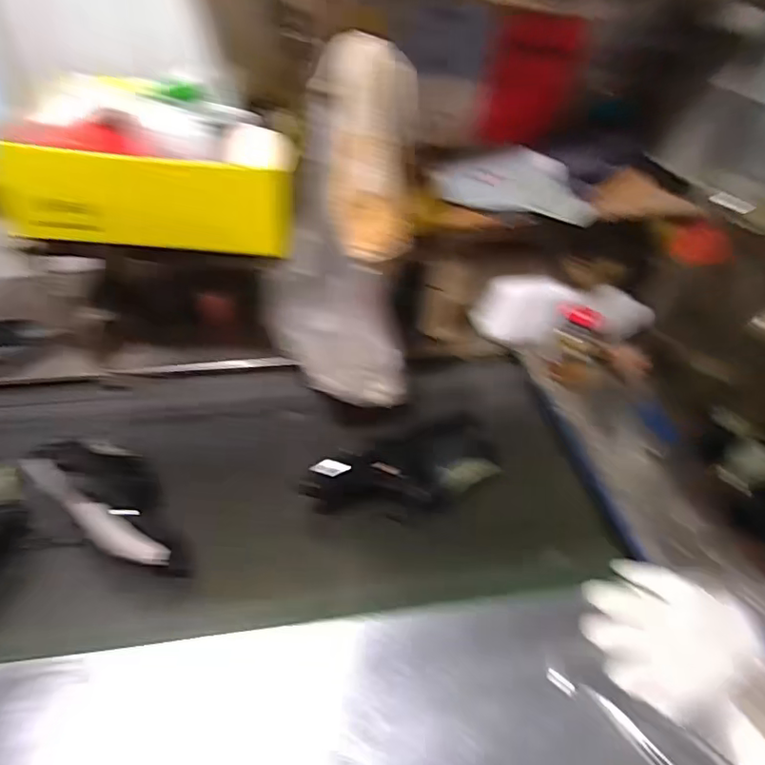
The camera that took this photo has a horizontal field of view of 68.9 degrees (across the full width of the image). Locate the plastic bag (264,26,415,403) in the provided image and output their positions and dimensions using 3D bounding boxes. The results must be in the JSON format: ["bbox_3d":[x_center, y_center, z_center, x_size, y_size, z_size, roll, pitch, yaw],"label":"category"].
[{"bbox_3d":[-0.053,-0.169,0.711,0.171,0.426,0.112,-5,42,-10],"label":"plastic bag"}]

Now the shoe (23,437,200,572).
[{"bbox_3d":[-0.352,0.154,0.723,0.258,0.080,0.085,28,46,25],"label":"shoe"}]

